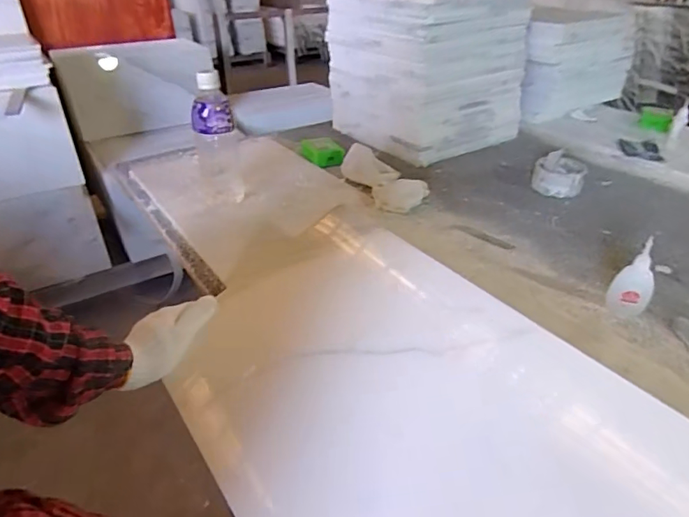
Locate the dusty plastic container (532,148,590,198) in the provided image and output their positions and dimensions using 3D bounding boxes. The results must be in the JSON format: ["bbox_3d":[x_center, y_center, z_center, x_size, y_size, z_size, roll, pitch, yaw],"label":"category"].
[{"bbox_3d":[0.386,-0.153,0.888,0.087,0.059,0.082,13,34,21],"label":"dusty plastic container"}]

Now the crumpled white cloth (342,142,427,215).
[{"bbox_3d":[0.074,-0.143,0.873,0.107,0.051,0.203,-12,33,-17],"label":"crumpled white cloth"}]

